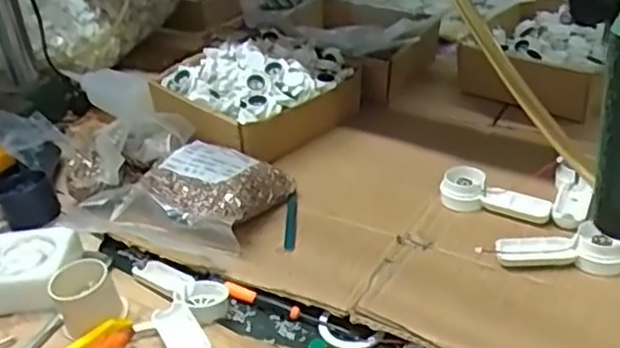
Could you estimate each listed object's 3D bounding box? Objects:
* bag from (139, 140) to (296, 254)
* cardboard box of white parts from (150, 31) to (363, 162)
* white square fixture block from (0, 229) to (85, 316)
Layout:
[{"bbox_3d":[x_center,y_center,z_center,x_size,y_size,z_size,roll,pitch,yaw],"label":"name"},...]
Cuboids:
[{"bbox_3d":[-0.103,0.021,0.690,0.131,0.054,0.120,10,36,26],"label":"bag"},{"bbox_3d":[-0.070,-0.095,0.833,0.225,0.100,0.173,-30,39,-33],"label":"cardboard box of white parts"},{"bbox_3d":[-0.271,0.091,0.633,0.079,0.036,0.088,-3,32,6],"label":"white square fixture block"}]

